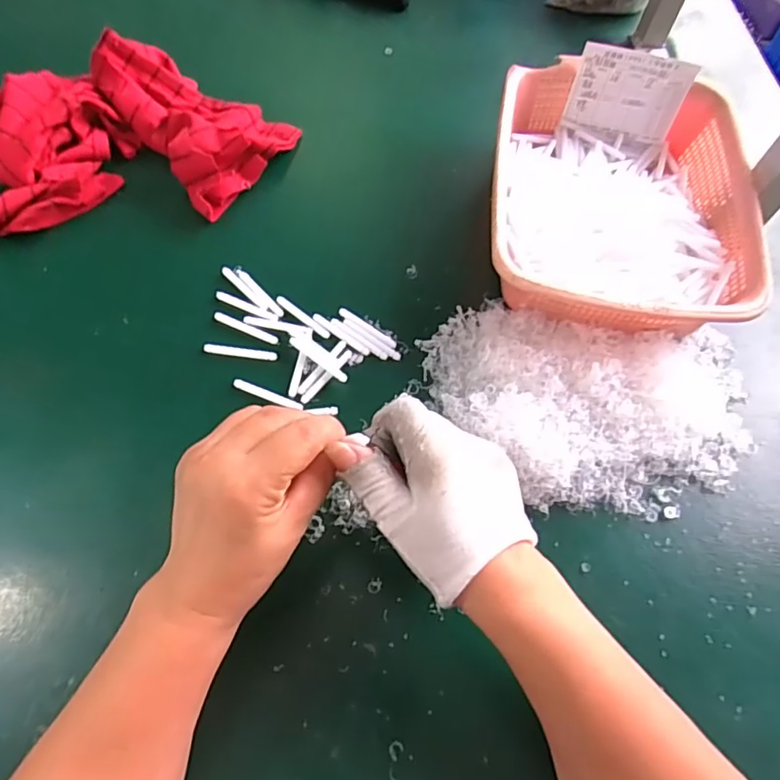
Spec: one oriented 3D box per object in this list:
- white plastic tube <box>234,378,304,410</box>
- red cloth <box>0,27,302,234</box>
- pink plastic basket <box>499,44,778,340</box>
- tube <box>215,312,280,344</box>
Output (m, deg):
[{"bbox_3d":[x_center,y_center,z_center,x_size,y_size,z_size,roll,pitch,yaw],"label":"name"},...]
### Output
[{"bbox_3d":[-0.097,0.004,0.431,0.058,0.004,0.008,20,64,7],"label":"white plastic tube"},{"bbox_3d":[-0.252,-0.241,0.519,0.307,0.050,0.207,-26,68,-15],"label":"red cloth"},{"bbox_3d":[0.199,-0.171,0.490,0.221,0.077,0.283,13,63,3],"label":"pink plastic basket"},{"bbox_3d":[-0.122,-0.053,0.459,0.059,0.004,0.008,23,64,8],"label":"tube"}]

